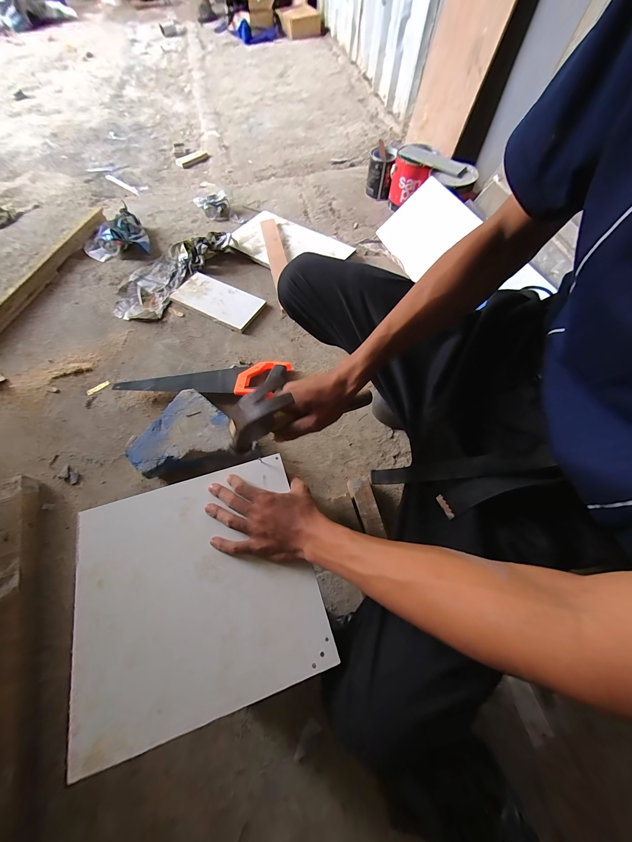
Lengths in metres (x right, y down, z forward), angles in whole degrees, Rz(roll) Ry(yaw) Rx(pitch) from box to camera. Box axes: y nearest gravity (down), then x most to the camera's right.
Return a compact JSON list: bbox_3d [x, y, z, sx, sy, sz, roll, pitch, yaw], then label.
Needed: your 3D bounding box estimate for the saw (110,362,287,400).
[{"bbox_3d":[-0.290,-0.111,0.722,0.434,0.041,0.119,0,65,0],"label":"saw"}]

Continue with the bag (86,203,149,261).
[{"bbox_3d":[-0.694,-0.631,0.946,0.209,0.069,0.208,-33,70,-14],"label":"bag"}]

